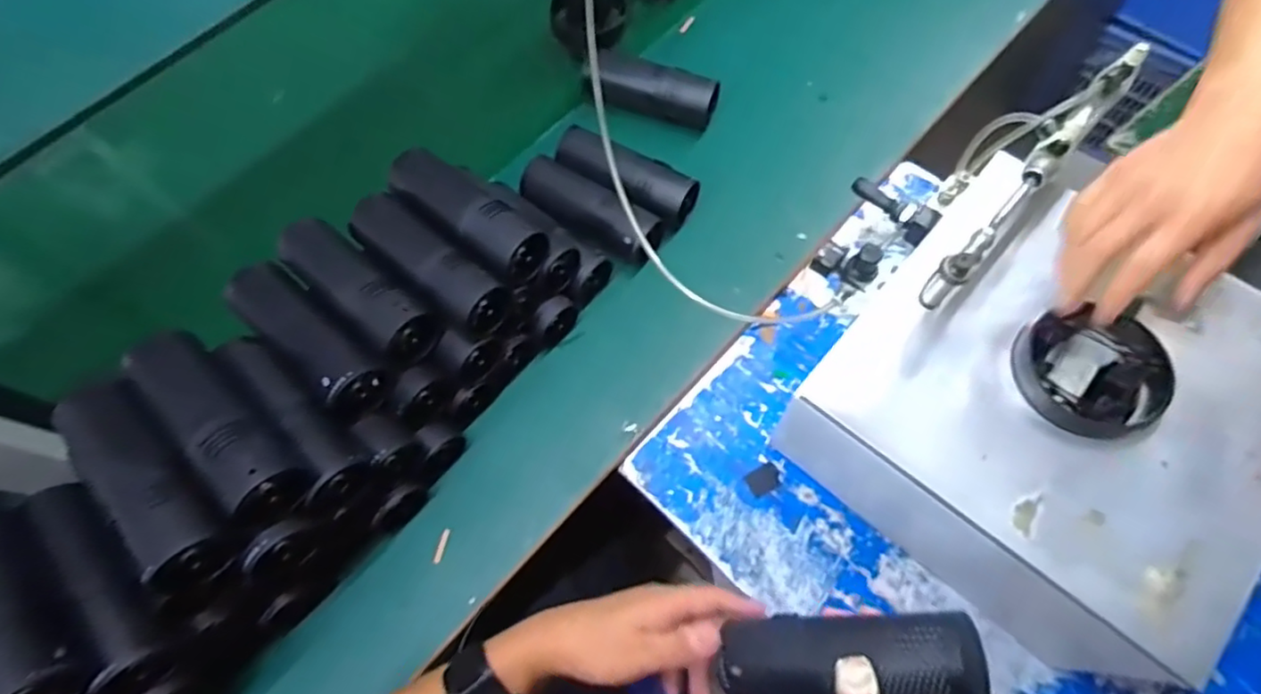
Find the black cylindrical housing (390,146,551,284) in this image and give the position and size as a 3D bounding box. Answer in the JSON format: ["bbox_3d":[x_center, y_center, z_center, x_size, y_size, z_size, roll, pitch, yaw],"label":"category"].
[{"bbox_3d":[-0.149,-0.126,0.569,0.157,0.048,0.057,39,74,17],"label":"black cylindrical housing"}]

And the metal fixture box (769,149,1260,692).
[{"bbox_3d":[0.338,0.053,0.537,0.300,0.172,0.293,39,74,17],"label":"metal fixture box"}]

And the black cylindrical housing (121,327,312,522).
[{"bbox_3d":[-0.304,0.051,0.451,0.165,0.047,0.051,41,75,17],"label":"black cylindrical housing"}]

